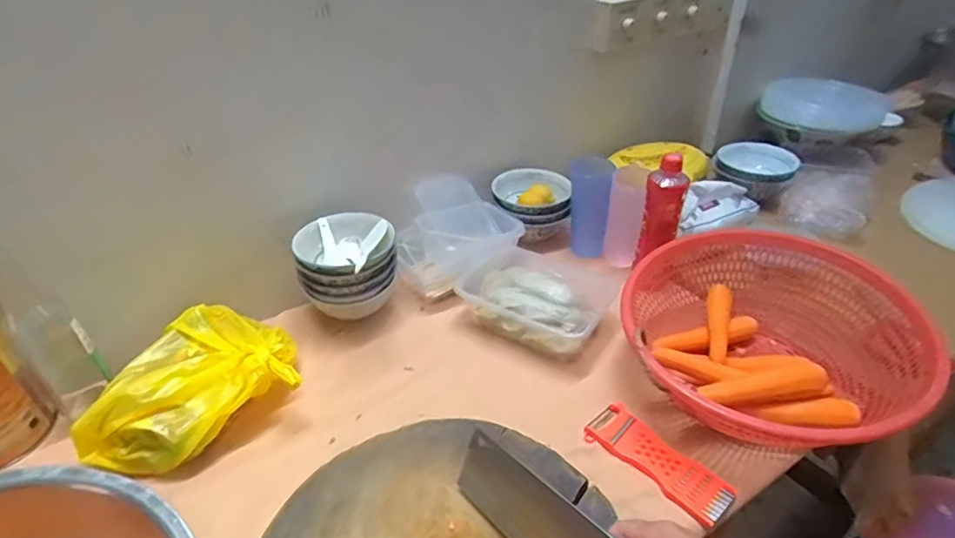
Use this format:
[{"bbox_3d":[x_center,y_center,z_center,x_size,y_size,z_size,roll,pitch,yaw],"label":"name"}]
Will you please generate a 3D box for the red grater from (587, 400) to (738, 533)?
[{"bbox_3d":[0.210,0.222,0.634,0.068,0.011,0.171,-26,42,-29],"label":"red grater"}]

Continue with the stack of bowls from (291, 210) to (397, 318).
[{"bbox_3d":[-0.196,-0.001,0.837,0.140,0.121,0.136,-6,36,-5],"label":"stack of bowls"}]

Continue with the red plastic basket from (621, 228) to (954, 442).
[{"bbox_3d":[0.364,0.094,0.706,0.350,0.121,0.340,-2,36,1],"label":"red plastic basket"}]

